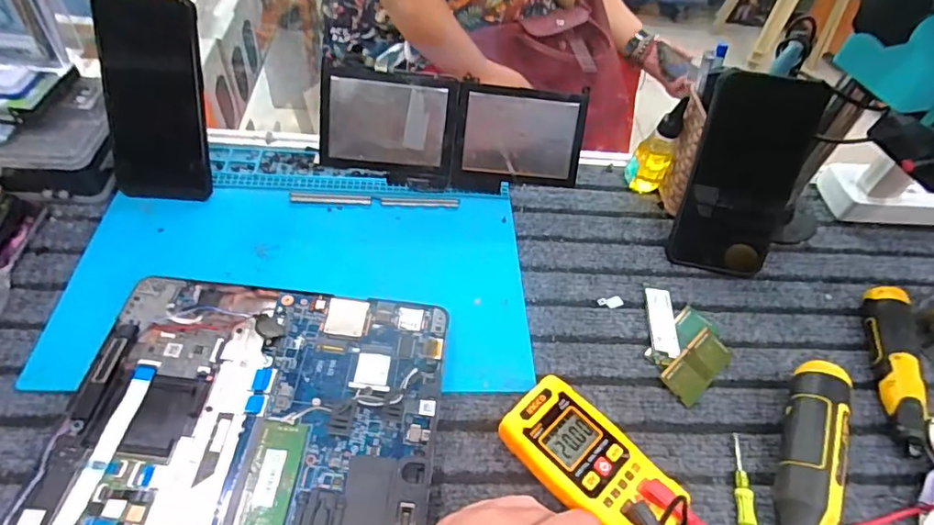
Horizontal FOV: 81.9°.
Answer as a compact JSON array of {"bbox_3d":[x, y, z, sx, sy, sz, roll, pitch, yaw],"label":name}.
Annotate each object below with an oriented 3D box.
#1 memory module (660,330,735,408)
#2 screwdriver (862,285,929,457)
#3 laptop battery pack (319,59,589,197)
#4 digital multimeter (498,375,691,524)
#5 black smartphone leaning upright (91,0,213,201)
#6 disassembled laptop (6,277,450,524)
[{"bbox_3d":[0.176,0.077,0.408,0.068,0.004,0.028,-35,74,-28],"label":"memory module"},{"bbox_3d":[0.334,0.081,0.417,0.035,0.030,0.142,18,51,8],"label":"screwdriver"},{"bbox_3d":[-0.010,-0.114,0.483,0.230,0.096,0.008,4,19,-8],"label":"laptop battery pack"},{"bbox_3d":[0.079,0.128,0.342,0.114,0.030,0.058,39,57,23],"label":"digital multimeter"},{"bbox_3d":[-0.254,-0.130,0.438,0.075,0.158,0.007,3,21,-4],"label":"black smartphone leaning upright"},{"bbox_3d":[-0.139,0.153,0.302,0.226,0.018,0.326,4,54,2],"label":"disassembled laptop"}]

